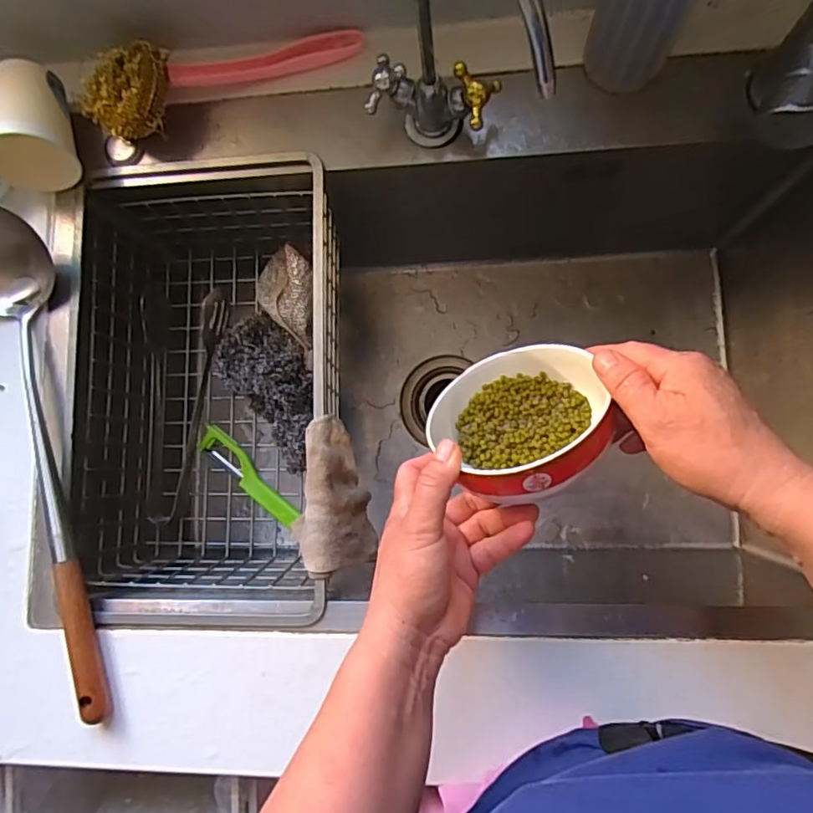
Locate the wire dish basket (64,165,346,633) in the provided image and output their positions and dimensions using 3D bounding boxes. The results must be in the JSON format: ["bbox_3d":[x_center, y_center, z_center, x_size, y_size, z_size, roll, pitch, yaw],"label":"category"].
[{"bbox_3d":[-0.170,-0.014,0.516,0.227,0.114,0.381,-3,82,7],"label":"wire dish basket"}]

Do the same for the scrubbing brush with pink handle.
[{"bbox_3d":[-0.150,-0.266,0.462,0.224,0.053,0.061,-12,82,6],"label":"scrubbing brush with pink handle"}]

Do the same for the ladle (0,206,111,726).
[{"bbox_3d":[-0.281,0.036,0.438,0.087,0.059,0.405,-20,82,5],"label":"ladle"}]

